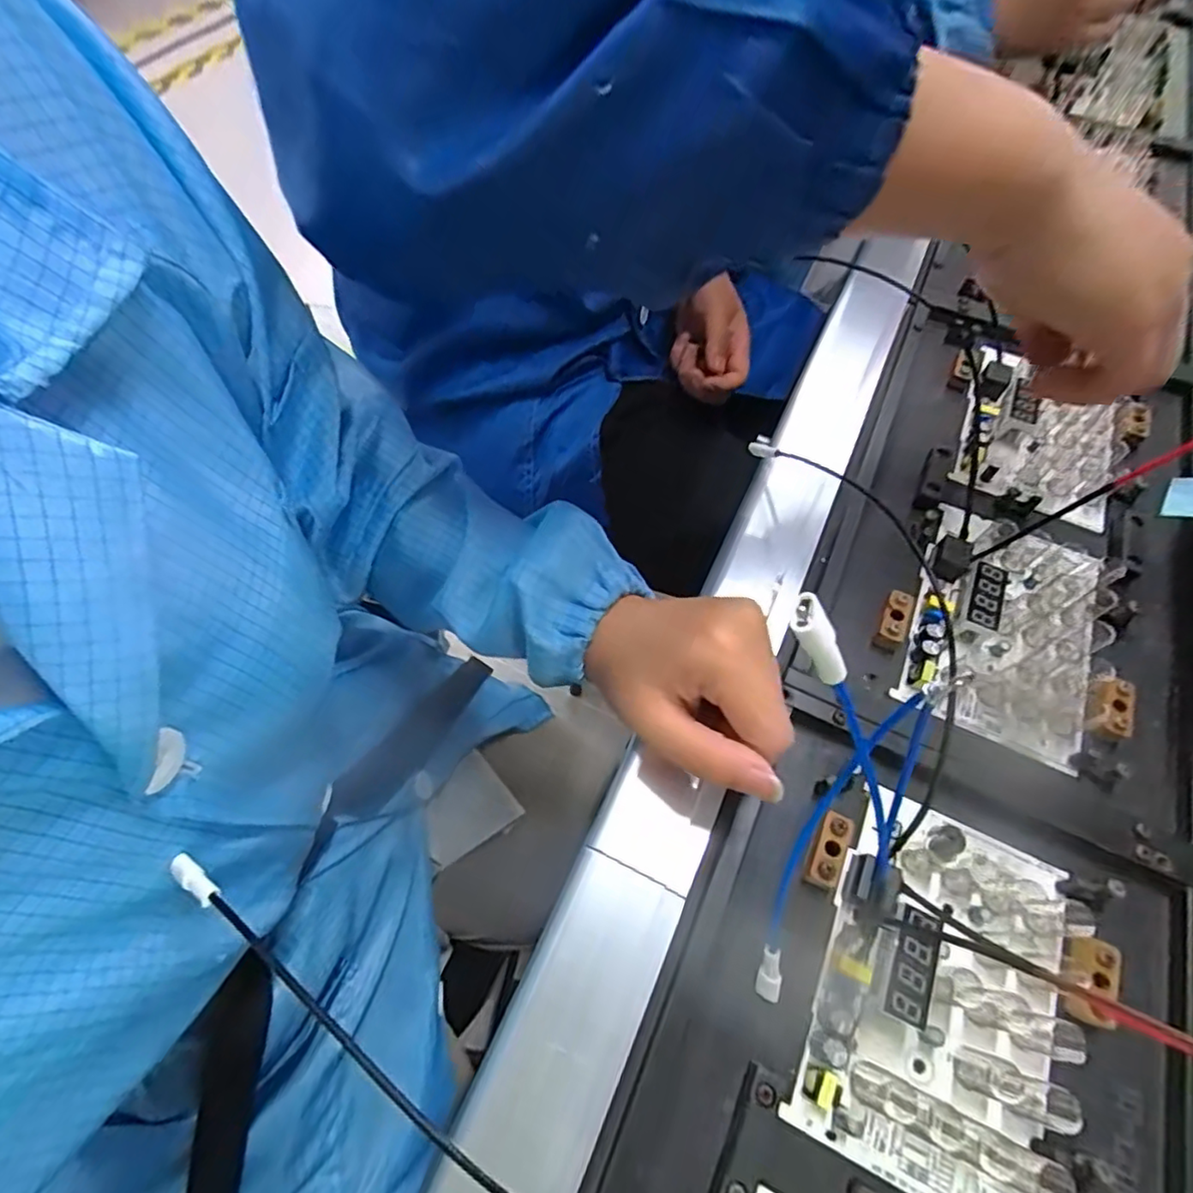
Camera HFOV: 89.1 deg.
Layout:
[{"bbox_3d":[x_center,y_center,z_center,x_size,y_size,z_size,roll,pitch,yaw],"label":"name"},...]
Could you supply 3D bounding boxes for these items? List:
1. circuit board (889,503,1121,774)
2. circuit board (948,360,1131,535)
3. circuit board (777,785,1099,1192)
[{"bbox_3d":[0.220,0.012,0.321,0.086,0.023,0.131,25,63,12],"label":"circuit board"},{"bbox_3d":[0.280,-0.098,0.381,0.091,0.019,0.099,23,63,11],"label":"circuit board"},{"bbox_3d":[0.138,0.154,0.238,0.085,0.019,0.134,24,63,11],"label":"circuit board"}]

